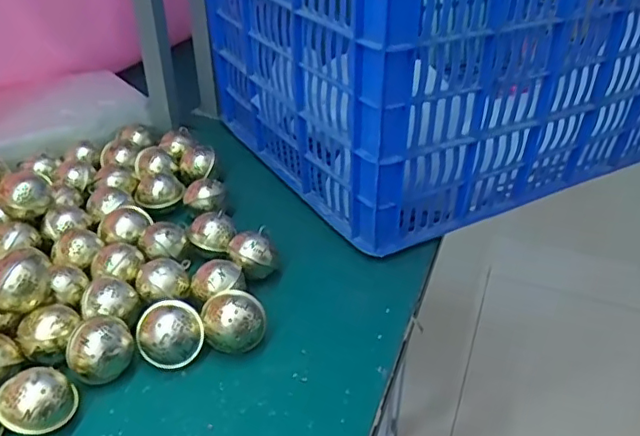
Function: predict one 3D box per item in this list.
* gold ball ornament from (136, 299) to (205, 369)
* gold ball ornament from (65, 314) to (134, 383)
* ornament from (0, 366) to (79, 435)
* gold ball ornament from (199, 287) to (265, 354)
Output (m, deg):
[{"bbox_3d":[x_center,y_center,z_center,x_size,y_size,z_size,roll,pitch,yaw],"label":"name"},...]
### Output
[{"bbox_3d":[-0.142,0.112,0.564,0.060,0.046,0.055,-16,40,-19],"label":"gold ball ornament"},{"bbox_3d":[-0.205,0.121,0.552,0.059,0.051,0.060,-20,41,-23],"label":"gold ball ornament"},{"bbox_3d":[-0.239,0.157,0.502,0.060,0.049,0.054,-23,42,-27],"label":"ornament"},{"bbox_3d":[-0.083,0.103,0.573,0.059,0.051,0.054,-7,37,-8],"label":"gold ball ornament"}]

